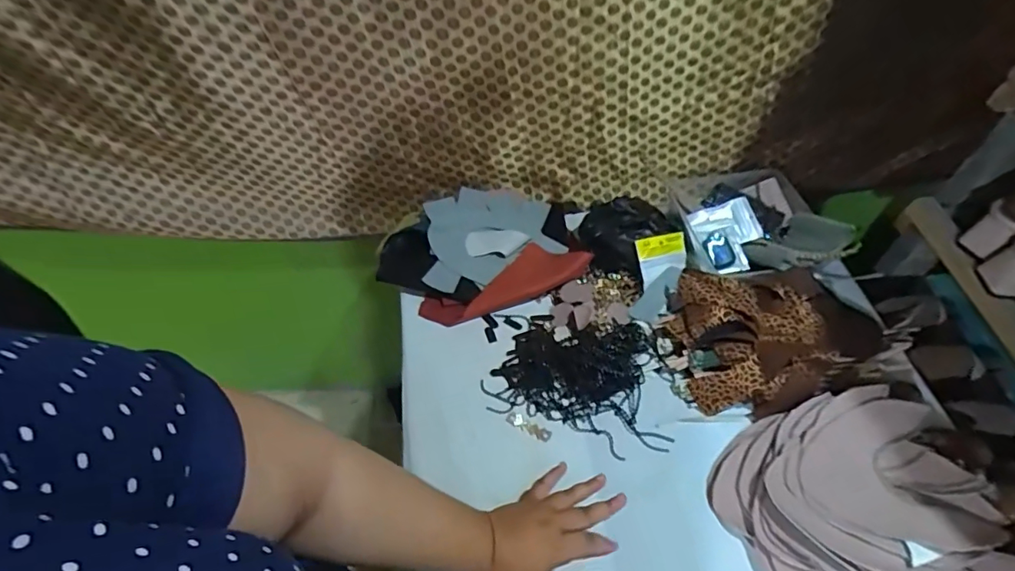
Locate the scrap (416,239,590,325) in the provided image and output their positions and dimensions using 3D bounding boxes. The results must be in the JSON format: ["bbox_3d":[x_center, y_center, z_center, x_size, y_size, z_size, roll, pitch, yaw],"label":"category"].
[{"bbox_3d":[-0.009,-0.010,0.754,0.247,0.046,0.083,-18,54,-10],"label":"scrap"}]

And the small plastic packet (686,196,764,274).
[{"bbox_3d":[0.338,-0.076,0.768,0.095,0.022,0.108,-23,77,-1],"label":"small plastic packet"}]

